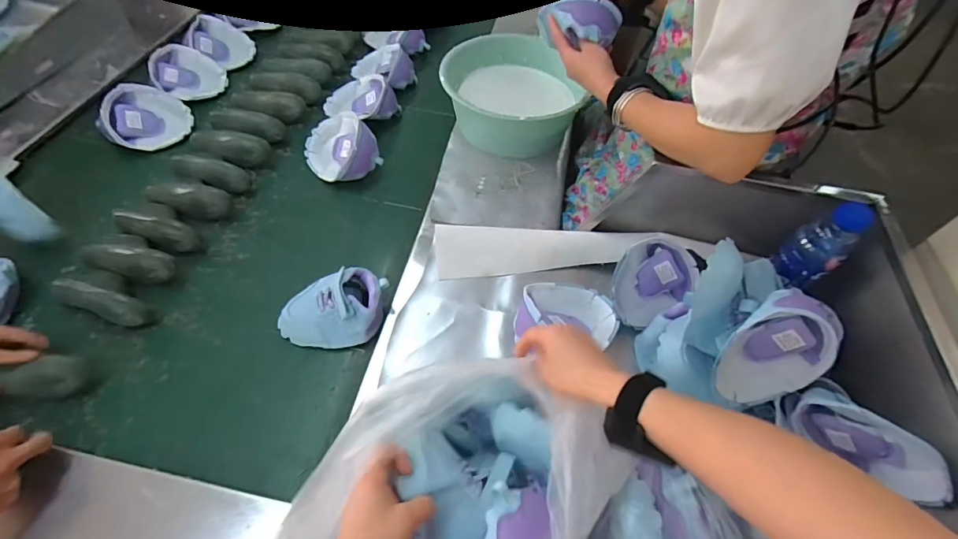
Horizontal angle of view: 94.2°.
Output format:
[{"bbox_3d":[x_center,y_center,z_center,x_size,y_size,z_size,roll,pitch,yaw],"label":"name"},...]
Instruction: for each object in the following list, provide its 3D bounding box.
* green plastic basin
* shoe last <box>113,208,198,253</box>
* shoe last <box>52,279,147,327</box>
[{"bbox_3d":[0.071,-0.385,0.976,0.286,0.120,0.275,2,54,-3],"label":"green plastic basin"},{"bbox_3d":[-0.560,-0.070,0.774,0.164,0.053,0.056,20,56,11],"label":"shoe last"},{"bbox_3d":[-0.584,0.050,0.683,0.155,0.054,0.048,17,55,8],"label":"shoe last"}]

